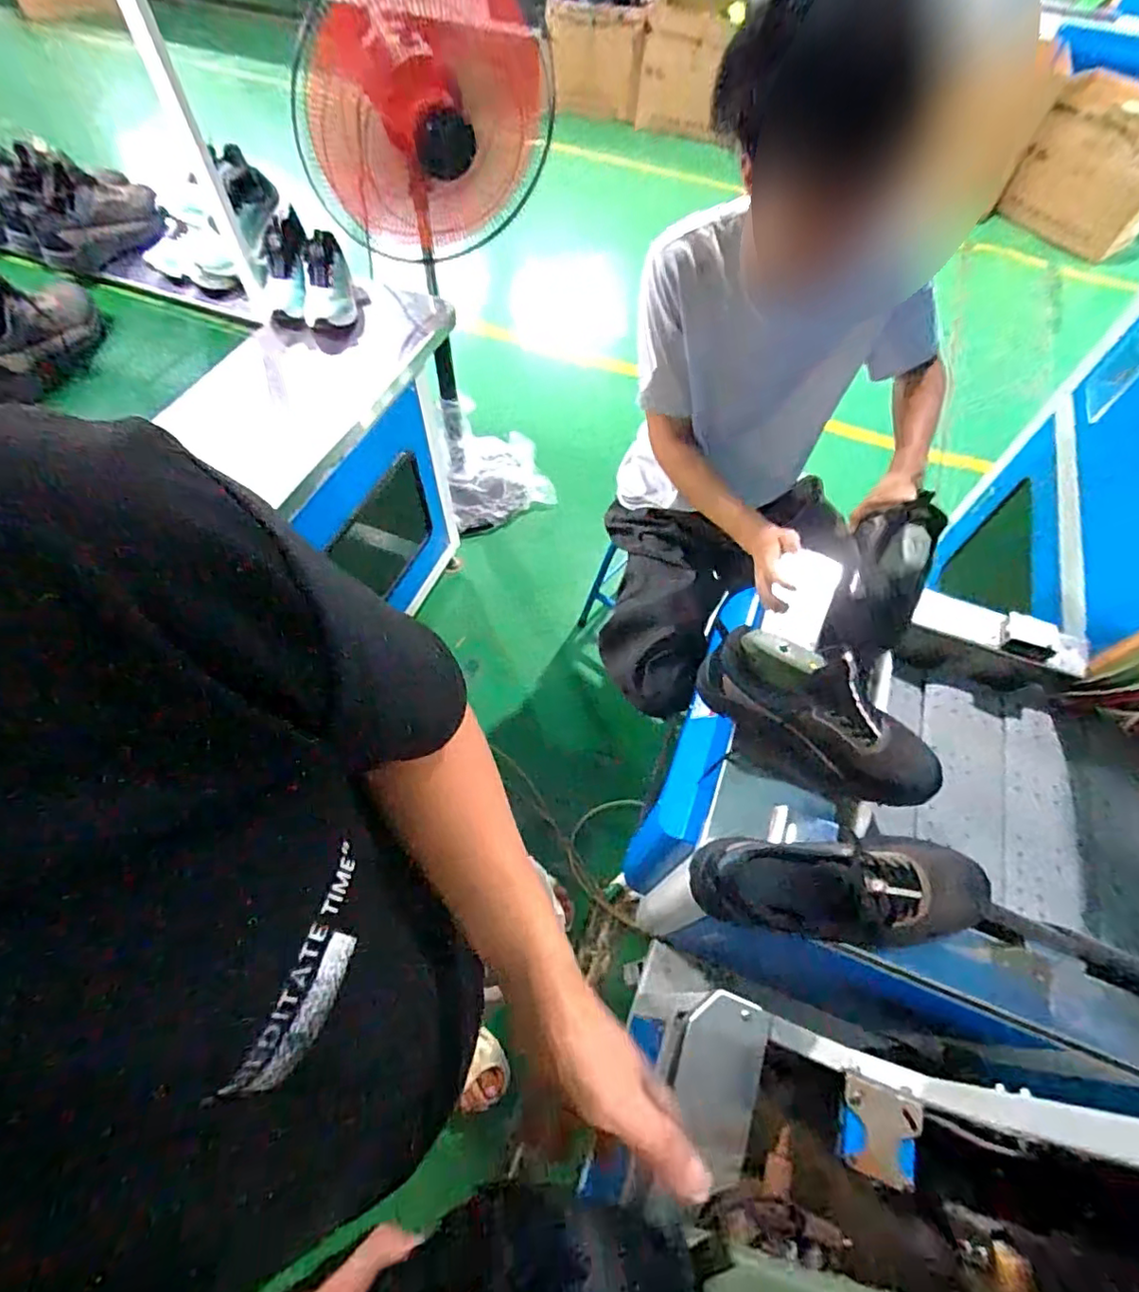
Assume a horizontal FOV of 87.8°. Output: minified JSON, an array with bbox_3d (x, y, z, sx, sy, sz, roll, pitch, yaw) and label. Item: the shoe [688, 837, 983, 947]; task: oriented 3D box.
[{"bbox_3d":[0.325,0.273,0.670,0.333,0.118,0.109,-2,60,-3],"label":"shoe"}]

